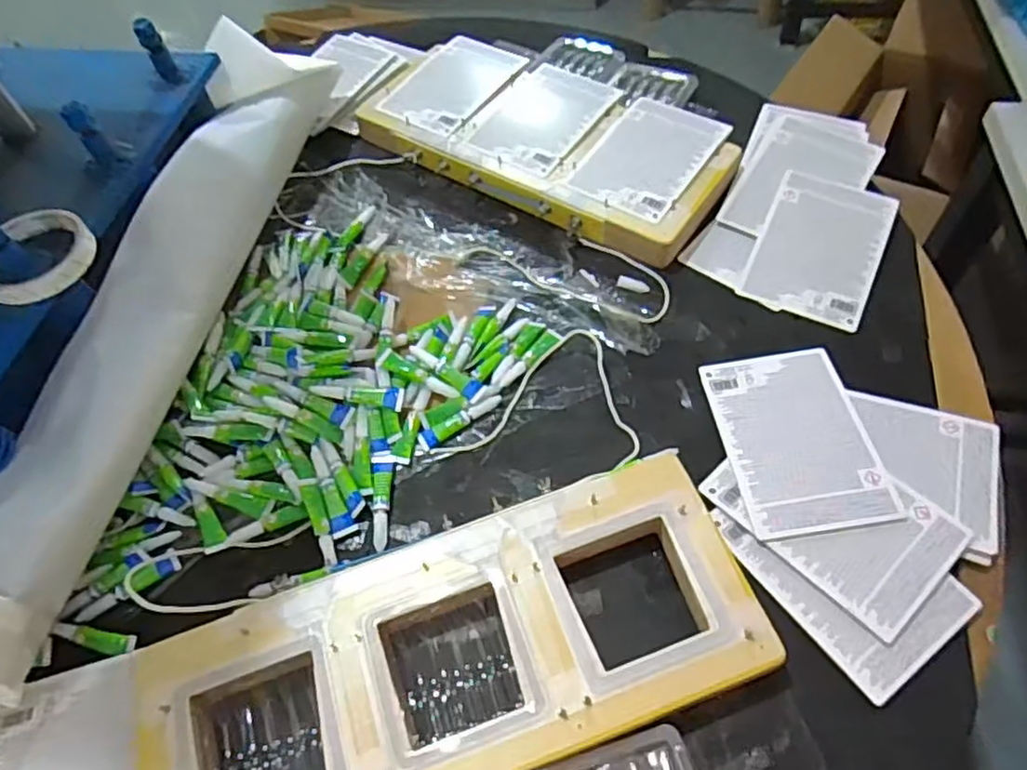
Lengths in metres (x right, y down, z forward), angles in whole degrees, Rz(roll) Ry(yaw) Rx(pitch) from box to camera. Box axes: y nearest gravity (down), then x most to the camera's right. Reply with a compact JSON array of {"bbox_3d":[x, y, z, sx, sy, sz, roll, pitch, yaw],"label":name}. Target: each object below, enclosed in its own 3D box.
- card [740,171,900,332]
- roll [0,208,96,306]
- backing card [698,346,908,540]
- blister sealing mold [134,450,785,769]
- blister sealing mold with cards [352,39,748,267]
[{"bbox_3d":[0.308,-0.140,0.664,0.113,0.005,0.166,22,71,16],"label":"card"},{"bbox_3d":[-0.389,-0.105,0.533,0.091,0.019,0.088,-2,58,3],"label":"roll"},{"bbox_3d":[0.238,0.043,0.560,0.115,0.005,0.169,-9,54,2],"label":"backing card"},{"bbox_3d":[-0.041,0.194,0.470,0.423,0.037,0.169,-19,58,-8],"label":"blister sealing mold"},{"bbox_3d":[0.038,-0.289,0.763,0.413,0.048,0.204,30,64,21],"label":"blister sealing mold with cards"}]

